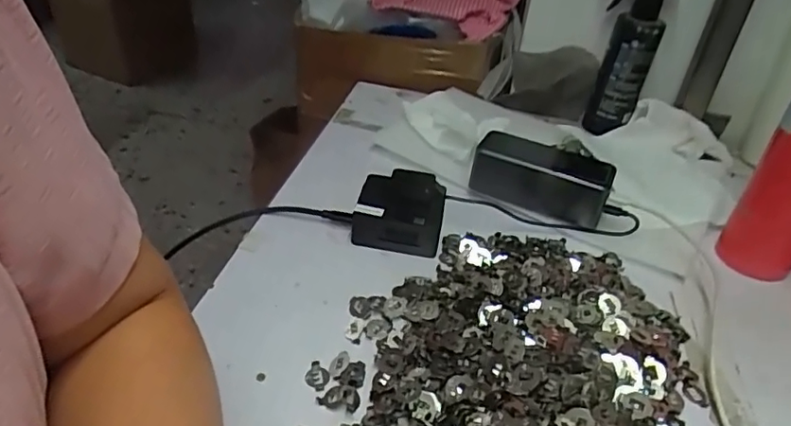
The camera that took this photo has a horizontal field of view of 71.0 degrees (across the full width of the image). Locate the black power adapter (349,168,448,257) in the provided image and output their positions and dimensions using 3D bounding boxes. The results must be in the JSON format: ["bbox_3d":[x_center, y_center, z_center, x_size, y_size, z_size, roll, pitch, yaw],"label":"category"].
[{"bbox_3d":[0.005,-0.005,0.502,0.076,0.038,0.071,10,36,5],"label":"black power adapter"}]

